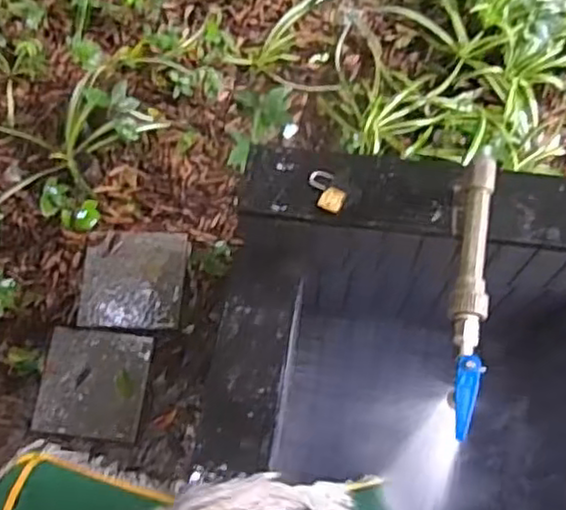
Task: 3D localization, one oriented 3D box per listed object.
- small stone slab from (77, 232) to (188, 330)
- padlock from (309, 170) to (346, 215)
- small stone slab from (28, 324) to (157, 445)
[{"bbox_3d":[-0.297,0.049,1.359,0.196,0.029,0.196,2,69,3],"label":"small stone slab"},{"bbox_3d":[0.058,-0.084,0.899,0.037,0.019,0.064,-28,71,-8],"label":"padlock"},{"bbox_3d":[-0.361,0.243,1.295,0.199,0.024,0.198,5,70,5],"label":"small stone slab"}]

